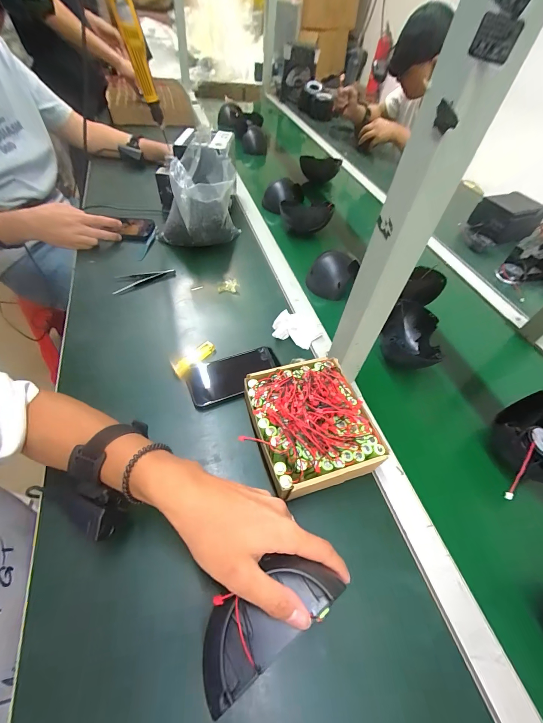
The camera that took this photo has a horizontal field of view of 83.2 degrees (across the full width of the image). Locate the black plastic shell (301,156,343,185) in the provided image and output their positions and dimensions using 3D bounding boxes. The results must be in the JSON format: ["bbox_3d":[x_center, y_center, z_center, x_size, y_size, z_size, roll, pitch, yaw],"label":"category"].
[{"bbox_3d":[0.154,-0.619,0.993,0.130,0.076,0.044,16,53,5],"label":"black plastic shell"}]

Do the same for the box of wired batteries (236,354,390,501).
[{"bbox_3d":[0.046,0.076,0.400,0.151,0.081,0.163,-13,55,-16],"label":"box of wired batteries"}]

